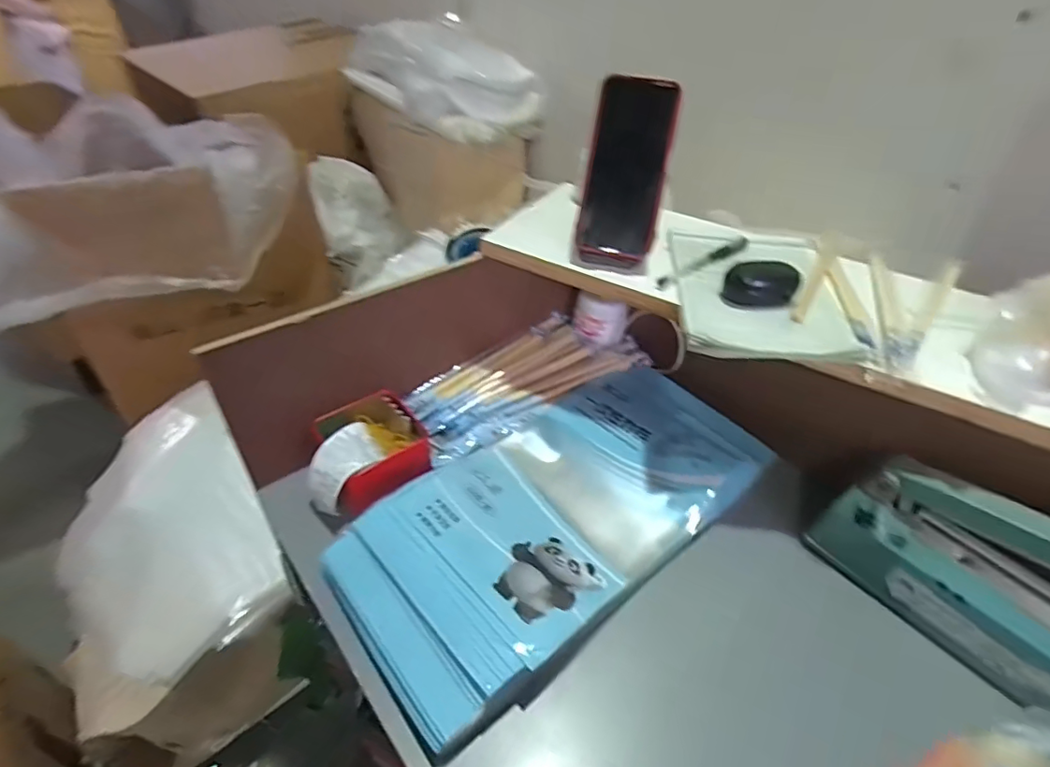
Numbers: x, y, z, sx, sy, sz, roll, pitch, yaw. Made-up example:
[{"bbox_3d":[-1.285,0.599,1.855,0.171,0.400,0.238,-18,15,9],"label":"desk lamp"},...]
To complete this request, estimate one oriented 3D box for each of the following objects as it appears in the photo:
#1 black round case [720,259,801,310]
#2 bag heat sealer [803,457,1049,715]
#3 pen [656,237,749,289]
[{"bbox_3d":[0.219,-0.091,0.500,0.065,0.035,0.026,2,42,-3],"label":"black round case"},{"bbox_3d":[0.399,0.163,0.426,0.060,0.167,0.278,-27,51,-31],"label":"bag heat sealer"},{"bbox_3d":[0.183,-0.126,0.553,0.139,0.012,0.013,-25,50,-29],"label":"pen"}]

